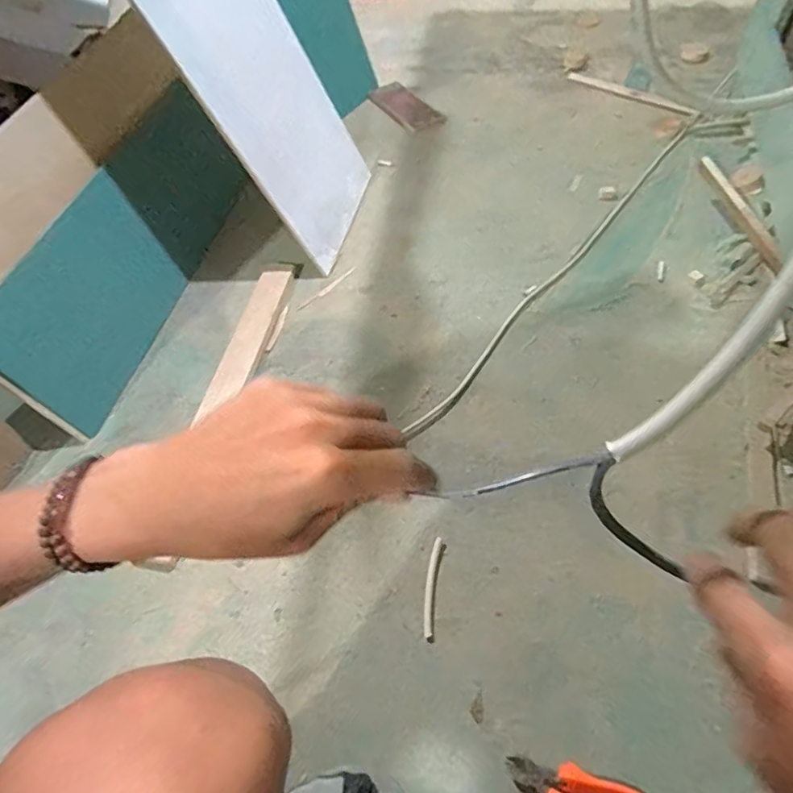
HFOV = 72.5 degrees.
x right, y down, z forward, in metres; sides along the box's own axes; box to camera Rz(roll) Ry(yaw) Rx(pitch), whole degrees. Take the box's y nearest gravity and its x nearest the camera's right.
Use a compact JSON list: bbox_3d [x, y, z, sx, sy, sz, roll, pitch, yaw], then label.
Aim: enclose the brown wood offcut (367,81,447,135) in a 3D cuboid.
[{"bbox_3d":[0.021,-0.696,1.299,0.107,0.009,0.190,-31,65,-21],"label":"brown wood offcut"}]

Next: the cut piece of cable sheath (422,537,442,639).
[{"bbox_3d":[0.043,0.234,0.668,0.015,0.006,0.118,5,56,7],"label":"cut piece of cable sheath"}]

